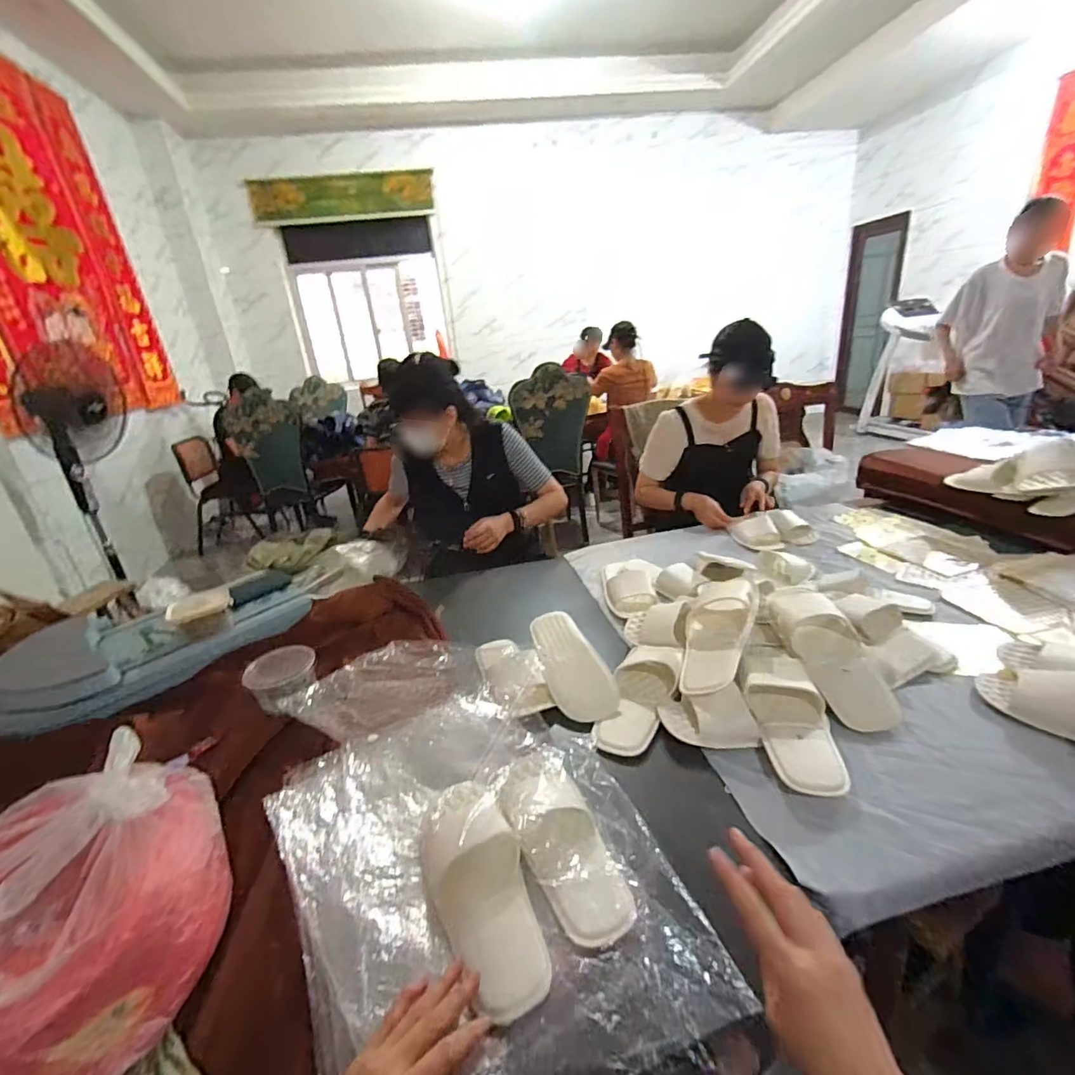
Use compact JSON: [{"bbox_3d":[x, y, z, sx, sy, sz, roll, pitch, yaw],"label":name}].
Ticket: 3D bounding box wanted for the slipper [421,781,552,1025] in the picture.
[{"bbox_3d":[-0.065,0.367,0.538,0.095,0.045,0.243,-15,34,-21],"label":"slipper"}]

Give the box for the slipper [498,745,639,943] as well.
[{"bbox_3d":[0.024,0.346,0.585,0.092,0.044,0.234,-15,24,-21],"label":"slipper"}]

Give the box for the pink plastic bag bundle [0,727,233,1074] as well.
[{"bbox_3d":[-0.480,0.373,0.497,0.257,0.145,0.300,-6,22,-1],"label":"pink plastic bag bundle"}]

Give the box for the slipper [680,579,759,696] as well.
[{"bbox_3d":[0.306,0.149,0.836,0.115,0.045,0.279,-17,27,37],"label":"slipper"}]

